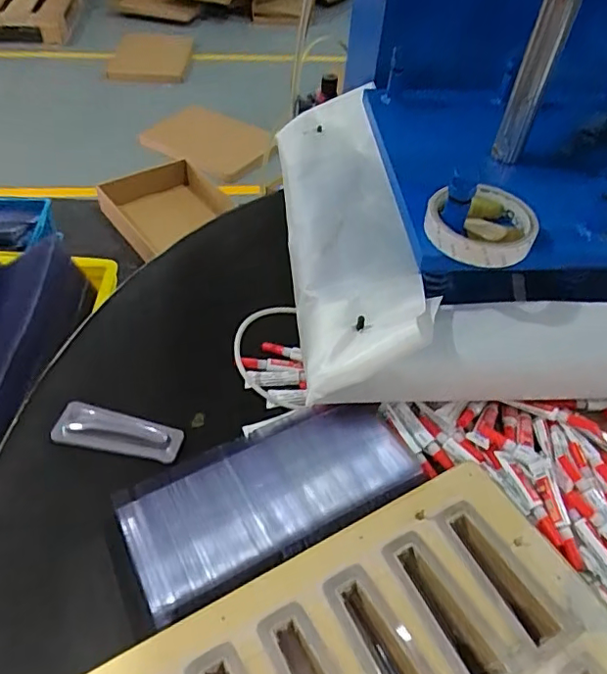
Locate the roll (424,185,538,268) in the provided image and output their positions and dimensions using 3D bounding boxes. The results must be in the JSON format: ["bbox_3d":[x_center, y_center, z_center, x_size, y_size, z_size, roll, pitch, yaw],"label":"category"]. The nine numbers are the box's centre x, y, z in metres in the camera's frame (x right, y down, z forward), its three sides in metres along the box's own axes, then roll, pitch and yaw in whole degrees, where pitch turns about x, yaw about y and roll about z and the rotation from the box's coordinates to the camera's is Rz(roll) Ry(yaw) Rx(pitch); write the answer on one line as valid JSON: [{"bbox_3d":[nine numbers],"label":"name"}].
[{"bbox_3d":[0.149,-0.092,0.470,0.088,0.024,0.088,2,48,-2],"label":"roll"}]

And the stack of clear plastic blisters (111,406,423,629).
[{"bbox_3d":[-0.024,0.122,0.447,0.227,0.032,0.103,-22,53,-22],"label":"stack of clear plastic blisters"}]

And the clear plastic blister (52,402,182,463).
[{"bbox_3d":[-0.163,0.084,0.492,0.108,0.015,0.035,11,48,6],"label":"clear plastic blister"}]

